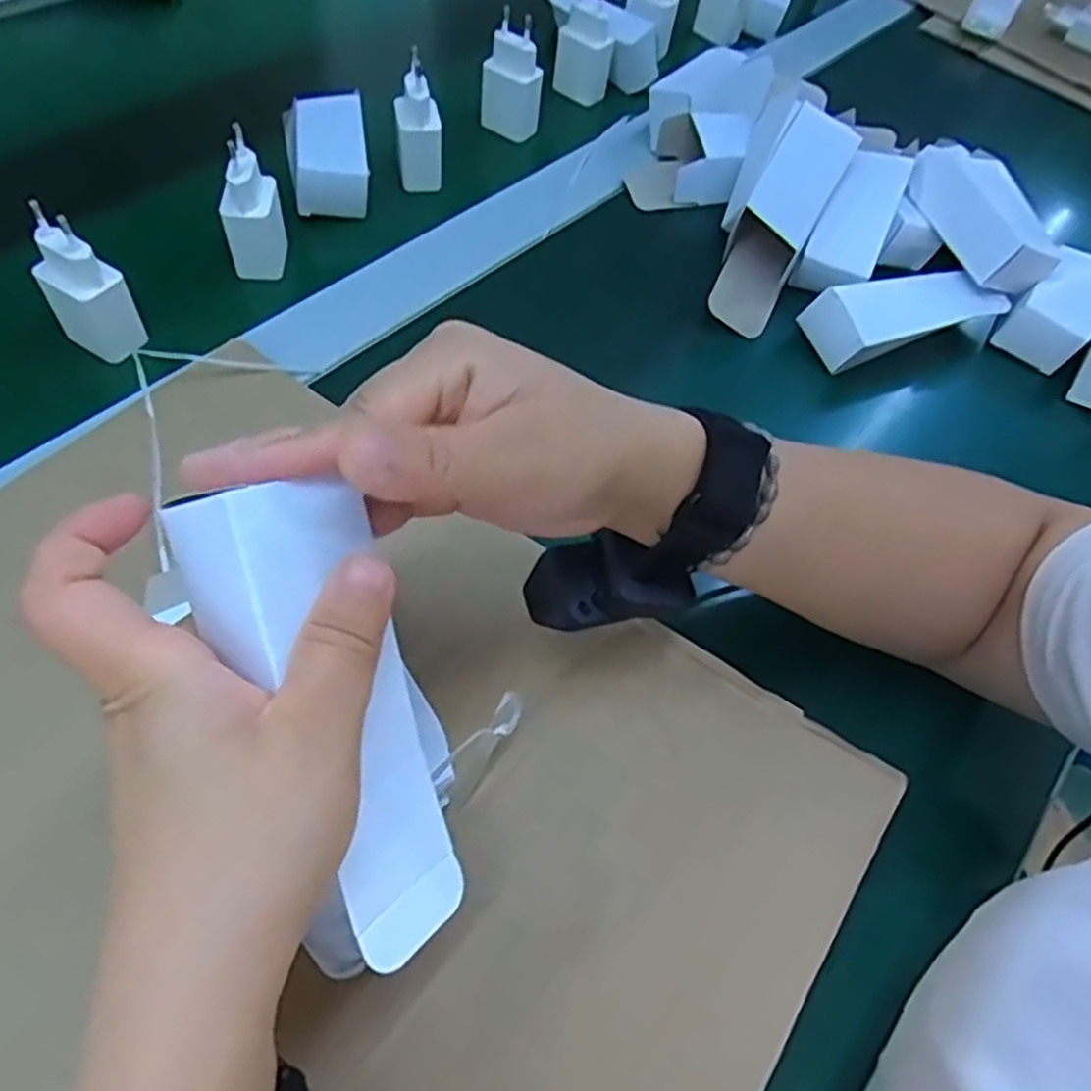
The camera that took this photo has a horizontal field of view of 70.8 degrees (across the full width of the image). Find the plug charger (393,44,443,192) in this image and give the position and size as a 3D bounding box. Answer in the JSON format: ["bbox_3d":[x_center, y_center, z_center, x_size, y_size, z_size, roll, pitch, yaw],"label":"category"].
[{"bbox_3d":[-0.084,-0.281,0.512,0.028,0.082,0.028,-2,59,-12],"label":"plug charger"}]

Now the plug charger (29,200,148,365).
[{"bbox_3d":[-0.239,-0.134,0.398,0.034,0.071,0.034,43,60,16],"label":"plug charger"}]

